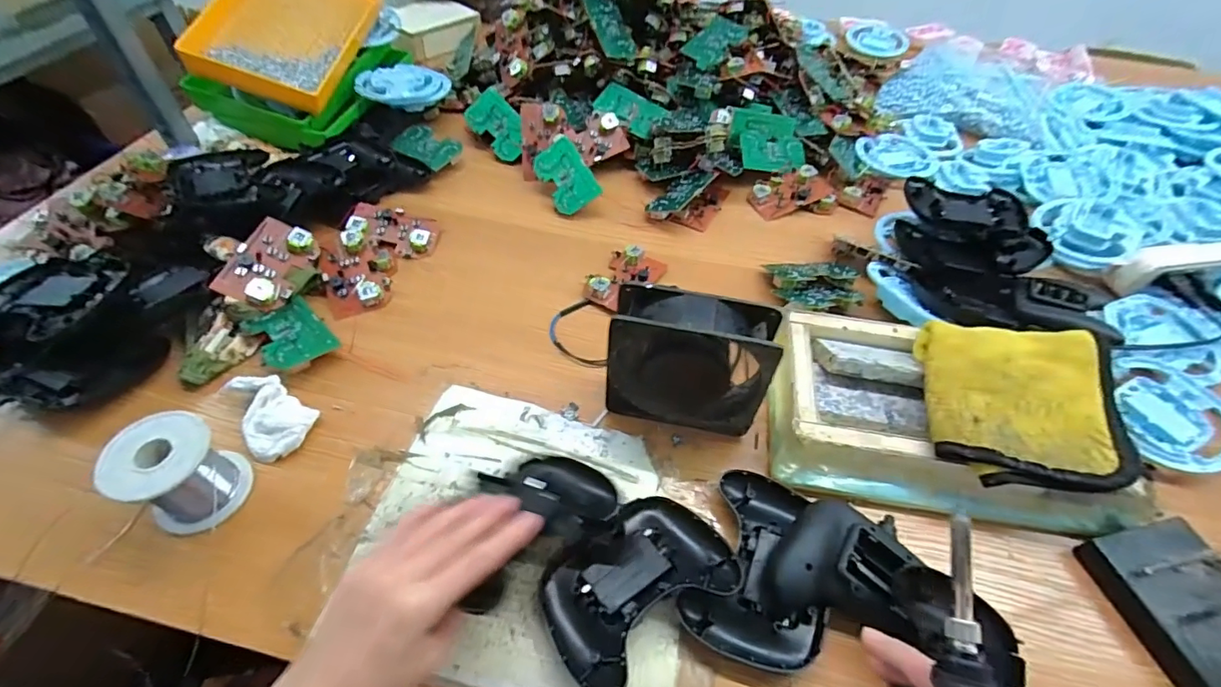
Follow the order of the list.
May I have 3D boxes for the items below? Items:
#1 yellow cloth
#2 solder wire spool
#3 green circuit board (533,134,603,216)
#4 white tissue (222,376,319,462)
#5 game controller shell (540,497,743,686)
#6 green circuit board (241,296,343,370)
[{"bbox_3d":[0.321,0.044,0.399,0.148,0.025,0.135,8,51,3],"label":"yellow cloth"},{"bbox_3d":[-0.297,0.090,0.359,0.058,0.068,0.060,1,51,-2],"label":"solder wire spool"},{"bbox_3d":[-0.054,-0.198,0.614,0.055,0.007,0.091,-32,75,9],"label":"green circuit board"},{"bbox_3d":[-0.272,0.056,0.410,0.075,0.027,0.049,29,55,19],"label":"white tissue"},{"bbox_3d":[0.014,0.156,0.343,0.120,0.028,0.087,-29,58,-24],"label":"game controller shell"},{"bbox_3d":[-0.283,-0.007,0.459,0.074,0.007,0.057,38,46,21],"label":"green circuit board"}]

